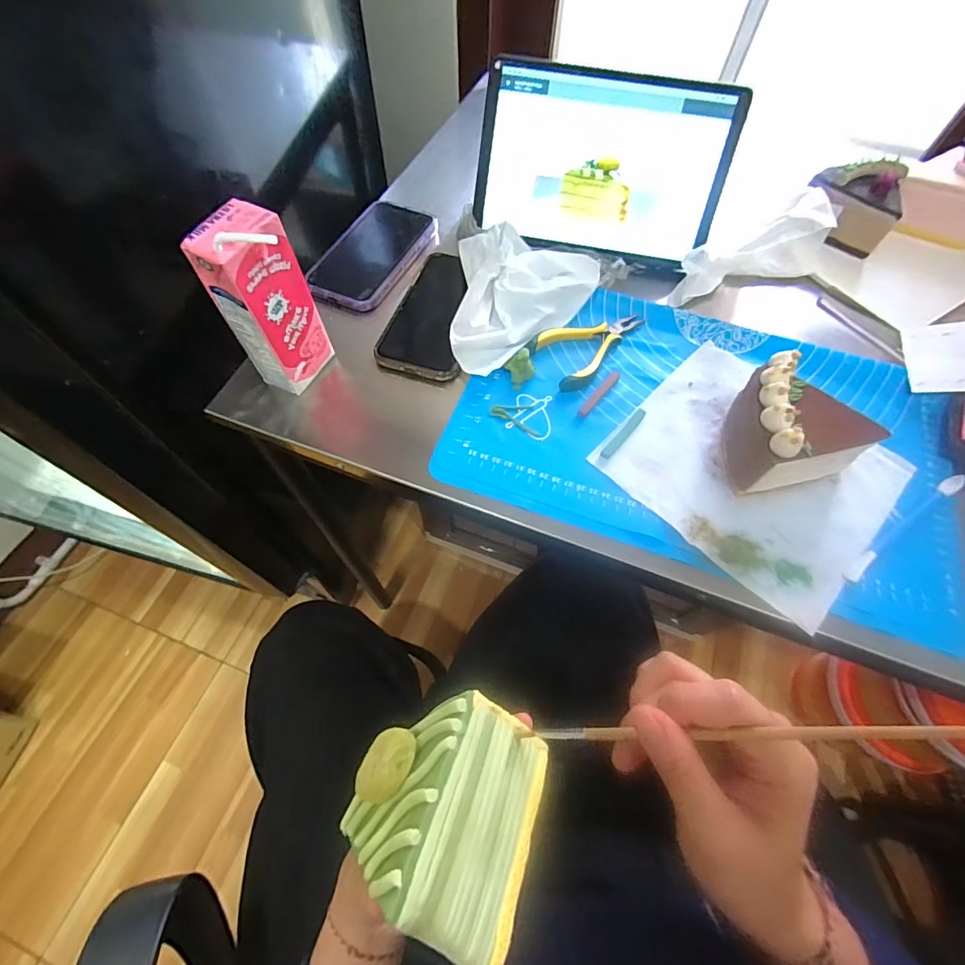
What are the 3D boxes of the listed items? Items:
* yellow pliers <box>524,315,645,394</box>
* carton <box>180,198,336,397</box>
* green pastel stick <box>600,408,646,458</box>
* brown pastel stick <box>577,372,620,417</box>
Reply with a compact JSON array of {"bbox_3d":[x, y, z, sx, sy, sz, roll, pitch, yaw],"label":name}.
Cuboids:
[{"bbox_3d":[0.101,-0.131,0.423,0.114,0.014,0.061,-34,69,-16],"label":"yellow pliers"},{"bbox_3d":[-0.161,-0.130,0.352,0.036,0.140,0.058,28,67,12],"label":"carton"},{"bbox_3d":[0.118,-0.041,0.381,0.008,0.004,0.059,38,69,16],"label":"green pastel stick"},{"bbox_3d":[0.101,-0.077,0.395,0.009,0.004,0.061,36,68,15],"label":"brown pastel stick"}]

